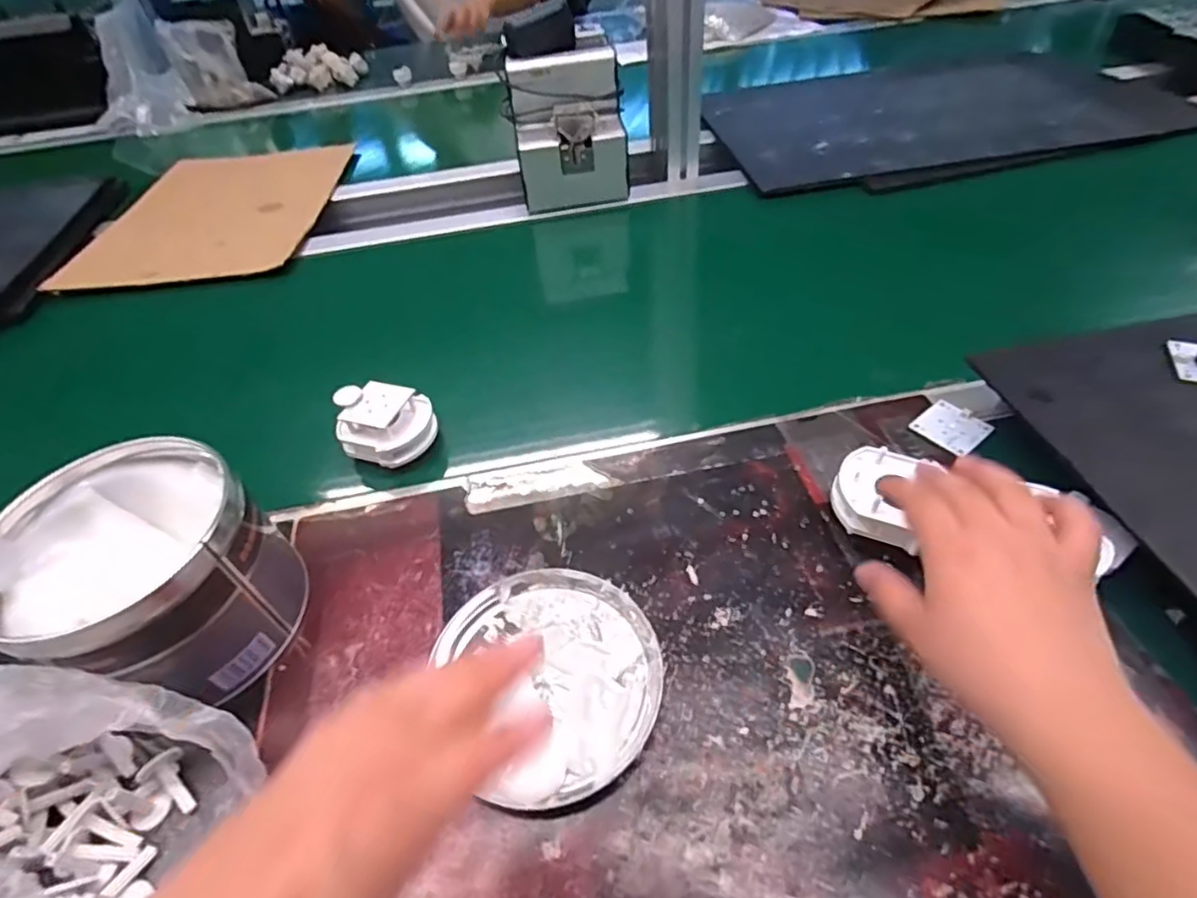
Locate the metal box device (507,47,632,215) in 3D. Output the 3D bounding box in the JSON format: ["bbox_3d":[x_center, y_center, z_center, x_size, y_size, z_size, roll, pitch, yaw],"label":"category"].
[{"bbox_3d":[-0.033,-0.370,0.728,0.121,0.141,0.082,-9,46,-3],"label":"metal box device"}]

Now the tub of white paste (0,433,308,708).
[{"bbox_3d":[-0.252,0.072,0.361,0.127,0.097,0.117,-3,46,3],"label":"tub of white paste"}]

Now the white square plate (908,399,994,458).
[{"bbox_3d":[0.256,-0.016,0.455,0.043,0.004,0.043,-31,51,-22],"label":"white square plate"}]

